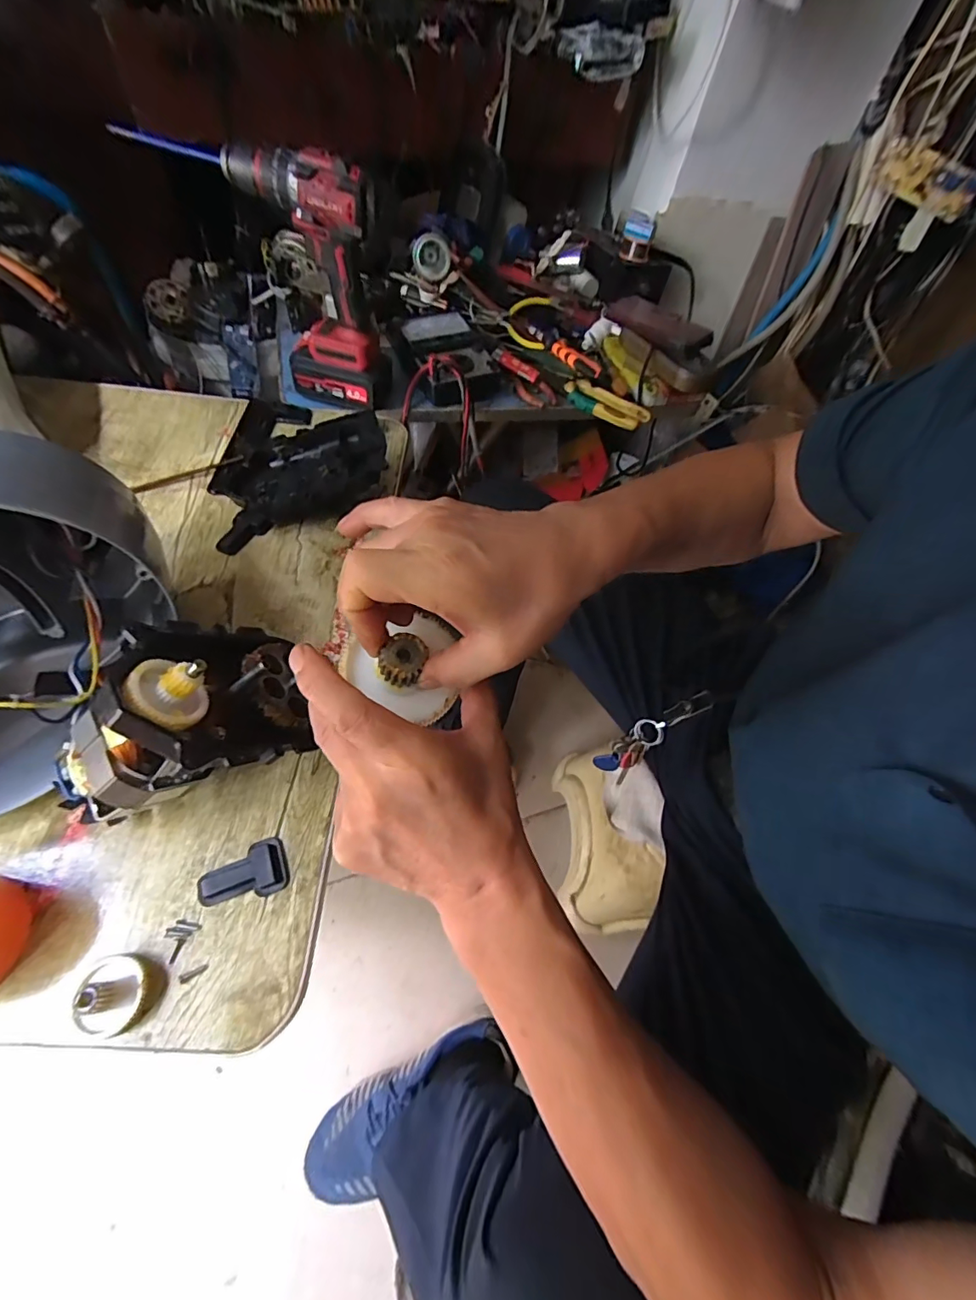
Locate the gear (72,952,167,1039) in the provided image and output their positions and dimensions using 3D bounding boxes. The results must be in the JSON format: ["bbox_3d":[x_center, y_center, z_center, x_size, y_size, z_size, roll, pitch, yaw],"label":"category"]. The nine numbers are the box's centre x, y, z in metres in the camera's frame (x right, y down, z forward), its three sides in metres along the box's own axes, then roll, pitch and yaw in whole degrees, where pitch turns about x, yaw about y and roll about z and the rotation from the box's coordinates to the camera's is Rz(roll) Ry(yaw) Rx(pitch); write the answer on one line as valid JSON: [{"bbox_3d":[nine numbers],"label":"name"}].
[{"bbox_3d":[-0.232,0.216,0.307,0.039,0.034,0.044,-3,59,-10],"label":"gear"}]

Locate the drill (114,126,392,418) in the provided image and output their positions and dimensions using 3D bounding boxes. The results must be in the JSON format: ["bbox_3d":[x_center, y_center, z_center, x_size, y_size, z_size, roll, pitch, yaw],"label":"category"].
[{"bbox_3d":[-0.237,-0.443,0.587,0.233,0.230,0.075,27,59,9],"label":"drill"}]

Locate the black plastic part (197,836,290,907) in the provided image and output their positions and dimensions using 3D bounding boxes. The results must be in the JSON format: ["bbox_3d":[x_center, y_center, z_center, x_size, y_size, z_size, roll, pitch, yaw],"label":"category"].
[{"bbox_3d":[-0.180,0.164,0.359,0.058,0.011,0.039,-13,61,-16],"label":"black plastic part"}]

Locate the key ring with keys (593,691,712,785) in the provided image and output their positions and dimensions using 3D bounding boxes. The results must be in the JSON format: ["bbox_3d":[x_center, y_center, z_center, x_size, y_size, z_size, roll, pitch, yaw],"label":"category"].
[{"bbox_3d":[0.181,0.099,0.549,0.033,0.166,0.037,-9,58,-39],"label":"key ring with keys"}]

